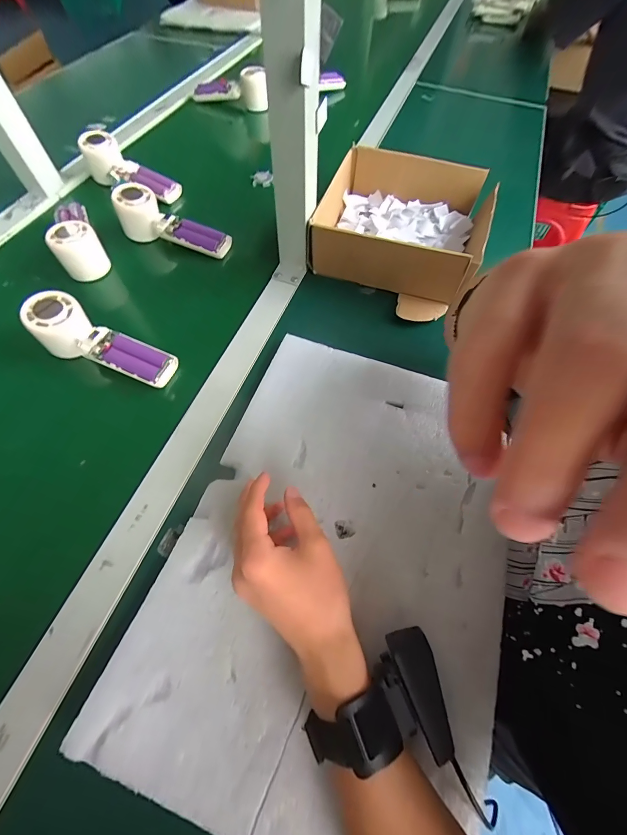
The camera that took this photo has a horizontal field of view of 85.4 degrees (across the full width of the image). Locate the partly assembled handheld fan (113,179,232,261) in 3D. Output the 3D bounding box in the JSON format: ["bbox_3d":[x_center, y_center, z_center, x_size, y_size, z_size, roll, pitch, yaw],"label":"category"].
[{"bbox_3d":[-0.203,-0.276,0.496,0.164,0.055,0.045,20,62,-5],"label":"partly assembled handheld fan"}]

